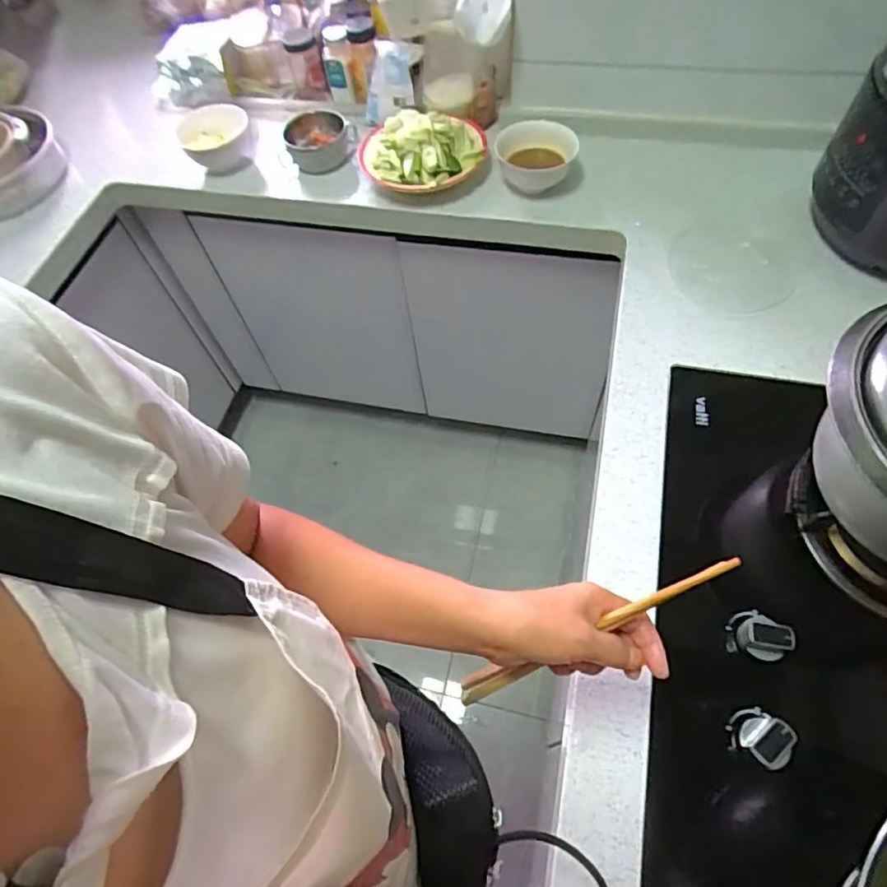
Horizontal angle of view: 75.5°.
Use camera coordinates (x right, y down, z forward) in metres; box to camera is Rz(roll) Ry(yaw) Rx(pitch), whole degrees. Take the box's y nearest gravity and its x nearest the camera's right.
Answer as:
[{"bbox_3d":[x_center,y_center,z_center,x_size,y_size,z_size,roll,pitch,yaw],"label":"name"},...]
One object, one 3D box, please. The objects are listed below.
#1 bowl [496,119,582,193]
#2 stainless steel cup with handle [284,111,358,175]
[{"bbox_3d":[0.145,-0.462,0.911,0.124,0.055,0.114,-1,60,3],"label":"bowl"},{"bbox_3d":[-0.209,-0.514,0.965,0.123,0.062,0.105,-12,60,-3],"label":"stainless steel cup with handle"}]

